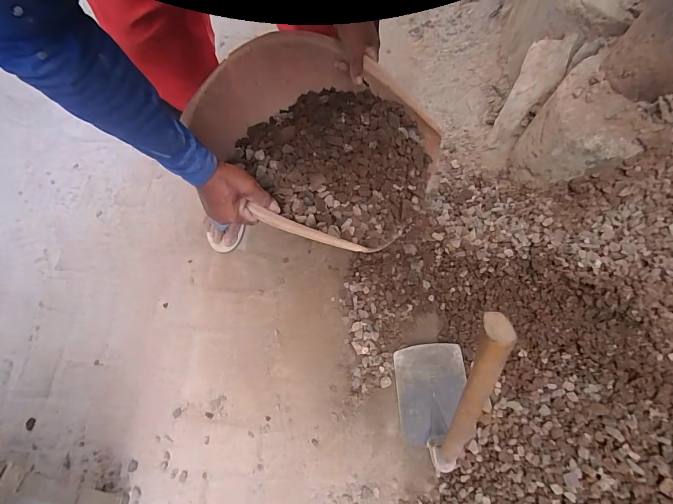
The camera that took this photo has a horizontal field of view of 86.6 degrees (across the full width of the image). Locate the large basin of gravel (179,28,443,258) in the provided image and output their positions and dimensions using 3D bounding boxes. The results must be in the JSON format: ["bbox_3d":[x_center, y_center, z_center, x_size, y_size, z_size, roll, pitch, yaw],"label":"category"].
[{"bbox_3d":[-0.051,-0.208,0.679,0.312,0.145,0.463,-41,78,-9],"label":"large basin of gravel"}]

